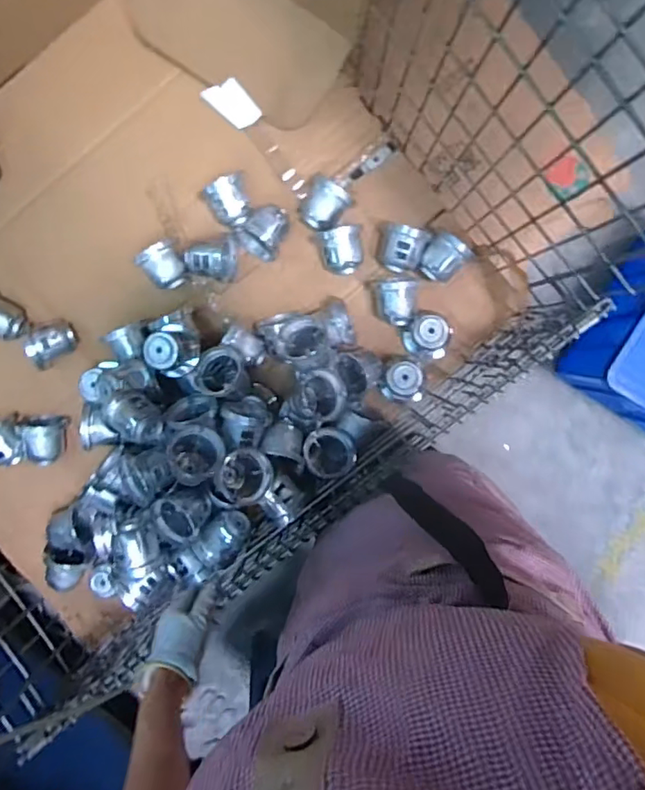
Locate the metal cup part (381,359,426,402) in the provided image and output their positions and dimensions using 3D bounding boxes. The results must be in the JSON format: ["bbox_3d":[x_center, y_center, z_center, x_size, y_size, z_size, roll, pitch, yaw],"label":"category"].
[{"bbox_3d":[0.151,-0.026,1.038,0.082,0.074,0.082,0,95,2],"label":"metal cup part"}]

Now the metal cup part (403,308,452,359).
[{"bbox_3d":[0.195,-0.117,1.040,0.080,0.067,0.085,0,95,3],"label":"metal cup part"}]

